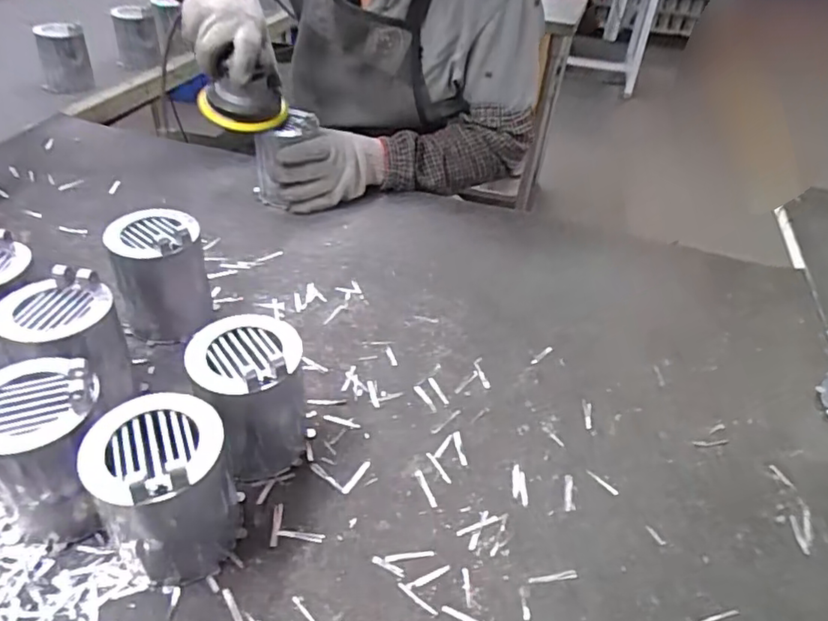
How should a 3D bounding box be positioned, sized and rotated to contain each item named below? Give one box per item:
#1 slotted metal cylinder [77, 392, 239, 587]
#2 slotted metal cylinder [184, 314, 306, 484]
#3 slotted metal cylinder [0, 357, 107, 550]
[{"bbox_3d":[-0.176,0.129,0.415,0.086,0.119,0.085,-9,42,-15],"label":"slotted metal cylinder"},{"bbox_3d":[-0.135,0.074,0.486,0.089,0.120,0.090,-17,45,-24],"label":"slotted metal cylinder"},{"bbox_3d":[-0.267,0.105,0.430,0.079,0.121,0.084,3,41,-2],"label":"slotted metal cylinder"}]

